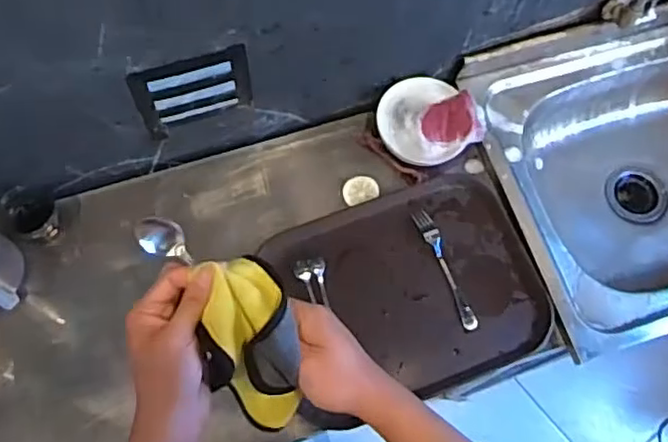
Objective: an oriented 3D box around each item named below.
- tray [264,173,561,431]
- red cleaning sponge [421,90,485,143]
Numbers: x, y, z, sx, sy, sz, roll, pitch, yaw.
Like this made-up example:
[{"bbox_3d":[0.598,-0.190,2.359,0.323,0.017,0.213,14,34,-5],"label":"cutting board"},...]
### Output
[{"bbox_3d":[0.107,0.100,0.957,0.373,0.034,0.299,-20,72,-9],"label":"tray"},{"bbox_3d":[0.181,-0.149,0.990,0.085,0.011,0.079,-23,75,16],"label":"red cleaning sponge"}]

